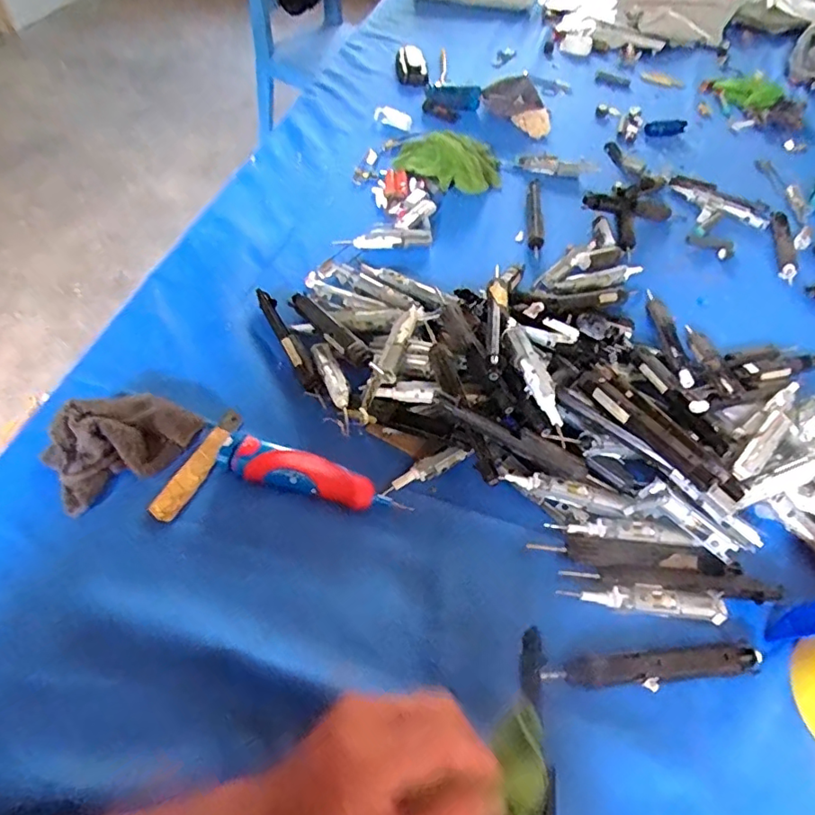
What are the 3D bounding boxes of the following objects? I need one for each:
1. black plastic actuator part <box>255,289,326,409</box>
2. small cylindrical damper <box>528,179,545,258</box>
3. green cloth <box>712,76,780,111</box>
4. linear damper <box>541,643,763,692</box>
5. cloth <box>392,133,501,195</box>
[{"bbox_3d":[-0.115,-0.063,0.544,0.018,0.019,0.152,-21,59,-19],"label":"black plastic actuator part"},{"bbox_3d":[0.170,-0.258,0.734,0.019,0.020,0.177,7,54,0],"label":"small cylindrical damper"},{"bbox_3d":[0.644,-0.592,1.034,0.113,0.020,0.122,-14,57,-15],"label":"green cloth"},{"bbox_3d":[0.175,0.182,0.387,0.156,0.010,0.023,-2,55,-7],"label":"linear damper"},{"bbox_3d":[0.059,-0.349,0.764,0.144,0.054,0.113,8,54,1],"label":"cloth"}]

